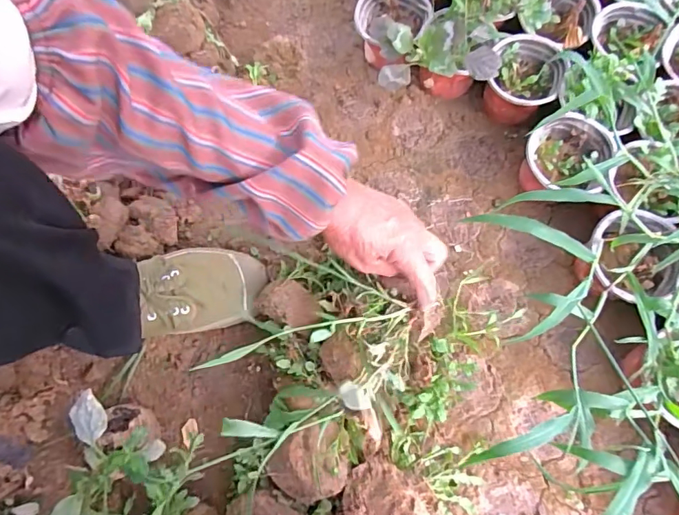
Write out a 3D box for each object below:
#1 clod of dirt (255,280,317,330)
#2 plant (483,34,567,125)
[{"bbox_3d":[-0.054,0.051,0.490,0.067,0.034,0.046,22,74,10],"label":"clod of dirt"},{"bbox_3d":[0.225,-0.218,0.574,0.080,0.082,0.094,15,74,6],"label":"plant"}]

